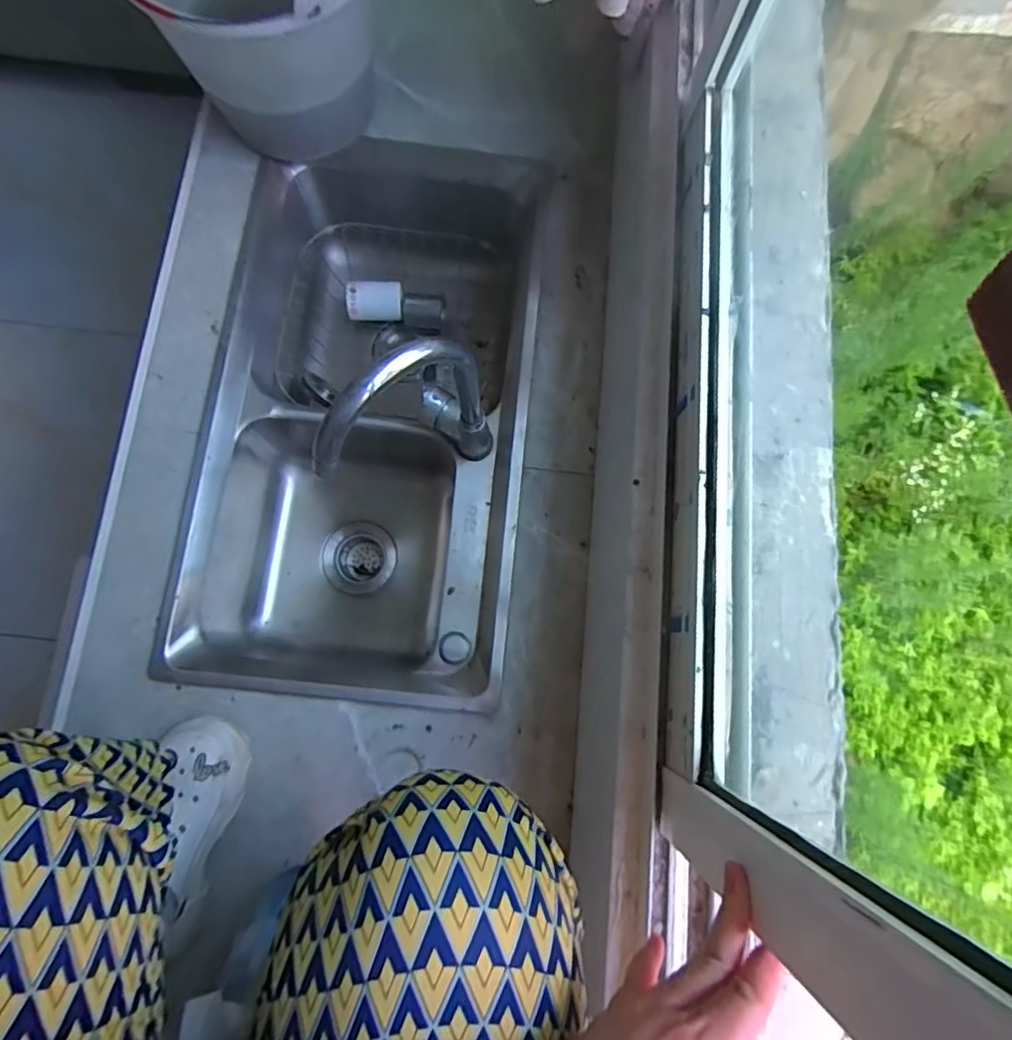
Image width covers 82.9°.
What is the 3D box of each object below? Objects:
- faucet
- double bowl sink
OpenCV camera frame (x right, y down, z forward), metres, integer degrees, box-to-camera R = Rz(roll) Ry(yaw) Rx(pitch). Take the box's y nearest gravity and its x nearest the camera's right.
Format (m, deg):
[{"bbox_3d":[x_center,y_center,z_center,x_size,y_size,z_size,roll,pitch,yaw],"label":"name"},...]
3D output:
[{"bbox_3d":[-0.090,-0.089,0.597,0.089,0.261,0.171,26,79,5],"label":"faucet"},{"bbox_3d":[-0.174,-0.150,0.832,0.400,0.250,0.760,5,79,-2],"label":"double bowl sink"}]

